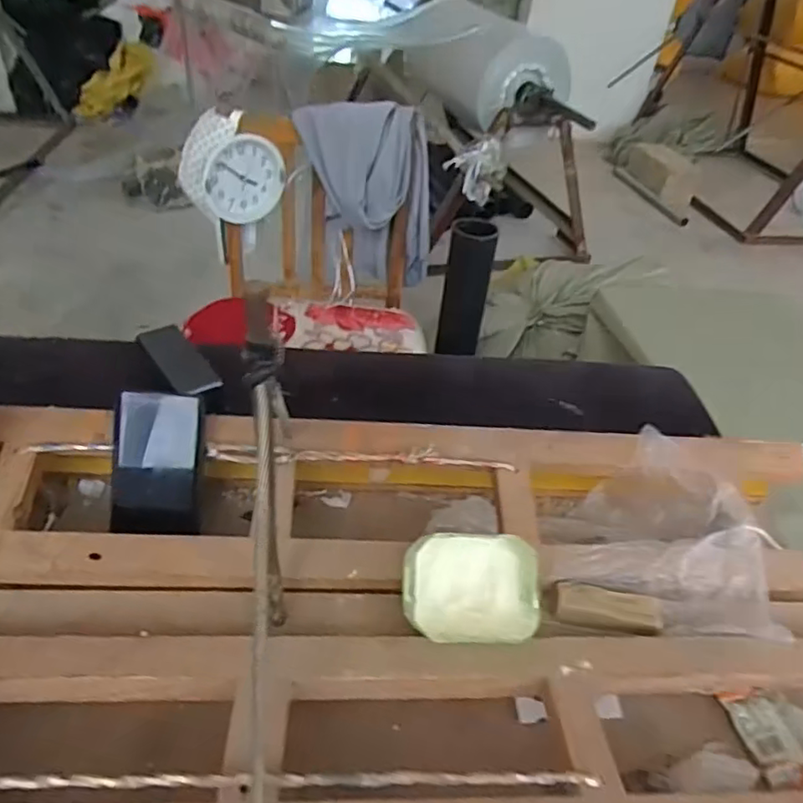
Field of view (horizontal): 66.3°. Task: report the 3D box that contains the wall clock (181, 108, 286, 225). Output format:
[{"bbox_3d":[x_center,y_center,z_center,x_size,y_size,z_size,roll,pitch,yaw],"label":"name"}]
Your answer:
[{"bbox_3d":[-0.308,-0.427,1.127,0.177,0.178,0.071,-26,50,-33],"label":"wall clock"}]

